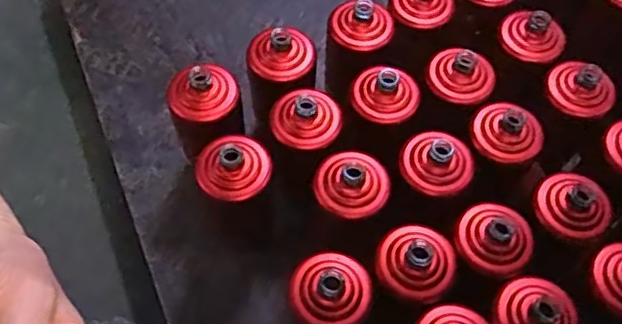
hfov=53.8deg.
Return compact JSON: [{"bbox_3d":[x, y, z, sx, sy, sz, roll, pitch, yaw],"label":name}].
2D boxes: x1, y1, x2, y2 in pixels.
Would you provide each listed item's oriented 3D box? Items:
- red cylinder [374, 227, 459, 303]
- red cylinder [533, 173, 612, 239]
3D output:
[{"bbox_3d":[0.106,0.098,0.612,0.075,0.034,0.073,29,64,14],"label":"red cylinder"},{"bbox_3d":[0.281,0.044,0.652,0.066,0.033,0.072,1,60,-1],"label":"red cylinder"}]

